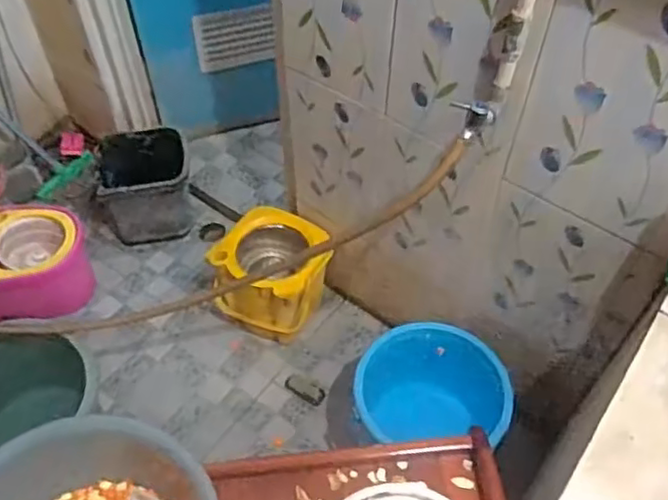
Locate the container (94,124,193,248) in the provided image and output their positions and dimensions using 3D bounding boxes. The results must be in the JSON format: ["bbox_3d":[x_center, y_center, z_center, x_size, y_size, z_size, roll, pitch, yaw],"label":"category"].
[{"bbox_3d":[-0.550,-0.189,1.844,0.264,0.213,0.250,-11,53,-9],"label":"container"}]

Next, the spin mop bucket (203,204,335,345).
[{"bbox_3d":[-0.153,0.068,1.593,0.235,0.301,0.204,29,57,21],"label":"spin mop bucket"}]

